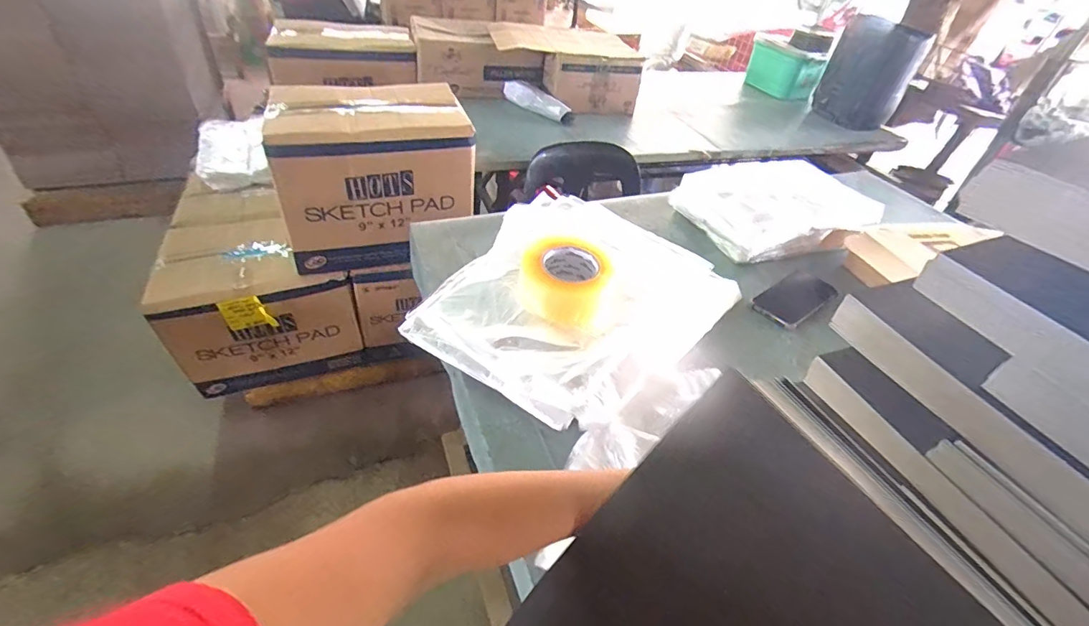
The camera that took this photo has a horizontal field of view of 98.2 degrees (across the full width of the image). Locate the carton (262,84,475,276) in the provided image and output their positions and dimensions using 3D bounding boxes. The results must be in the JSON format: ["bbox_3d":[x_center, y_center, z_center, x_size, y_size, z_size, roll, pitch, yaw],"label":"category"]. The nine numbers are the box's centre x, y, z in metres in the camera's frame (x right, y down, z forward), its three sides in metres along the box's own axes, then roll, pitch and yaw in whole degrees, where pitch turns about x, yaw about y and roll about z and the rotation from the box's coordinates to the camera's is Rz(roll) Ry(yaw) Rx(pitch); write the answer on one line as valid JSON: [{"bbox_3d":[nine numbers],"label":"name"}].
[{"bbox_3d":[-0.473,-0.382,1.321,0.472,0.367,0.363,-12,45,-20],"label":"carton"}]

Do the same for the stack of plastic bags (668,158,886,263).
[{"bbox_3d":[0.481,-0.222,0.949,0.365,0.098,0.238,-10,45,-18],"label":"stack of plastic bags"}]

